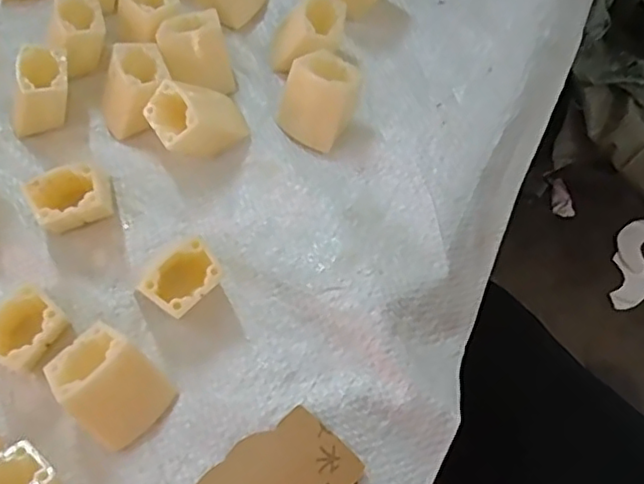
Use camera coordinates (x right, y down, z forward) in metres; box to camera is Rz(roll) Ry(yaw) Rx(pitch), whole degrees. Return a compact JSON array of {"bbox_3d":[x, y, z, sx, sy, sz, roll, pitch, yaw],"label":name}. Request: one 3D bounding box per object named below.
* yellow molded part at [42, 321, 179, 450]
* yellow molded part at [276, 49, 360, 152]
[{"bbox_3d":[-0.093,0.061,0.271,0.043,0.035,0.035,40,70,20],"label":"yellow molded part"},{"bbox_3d":[0.000,-0.078,0.339,0.036,0.032,0.041,40,70,19],"label":"yellow molded part"}]

